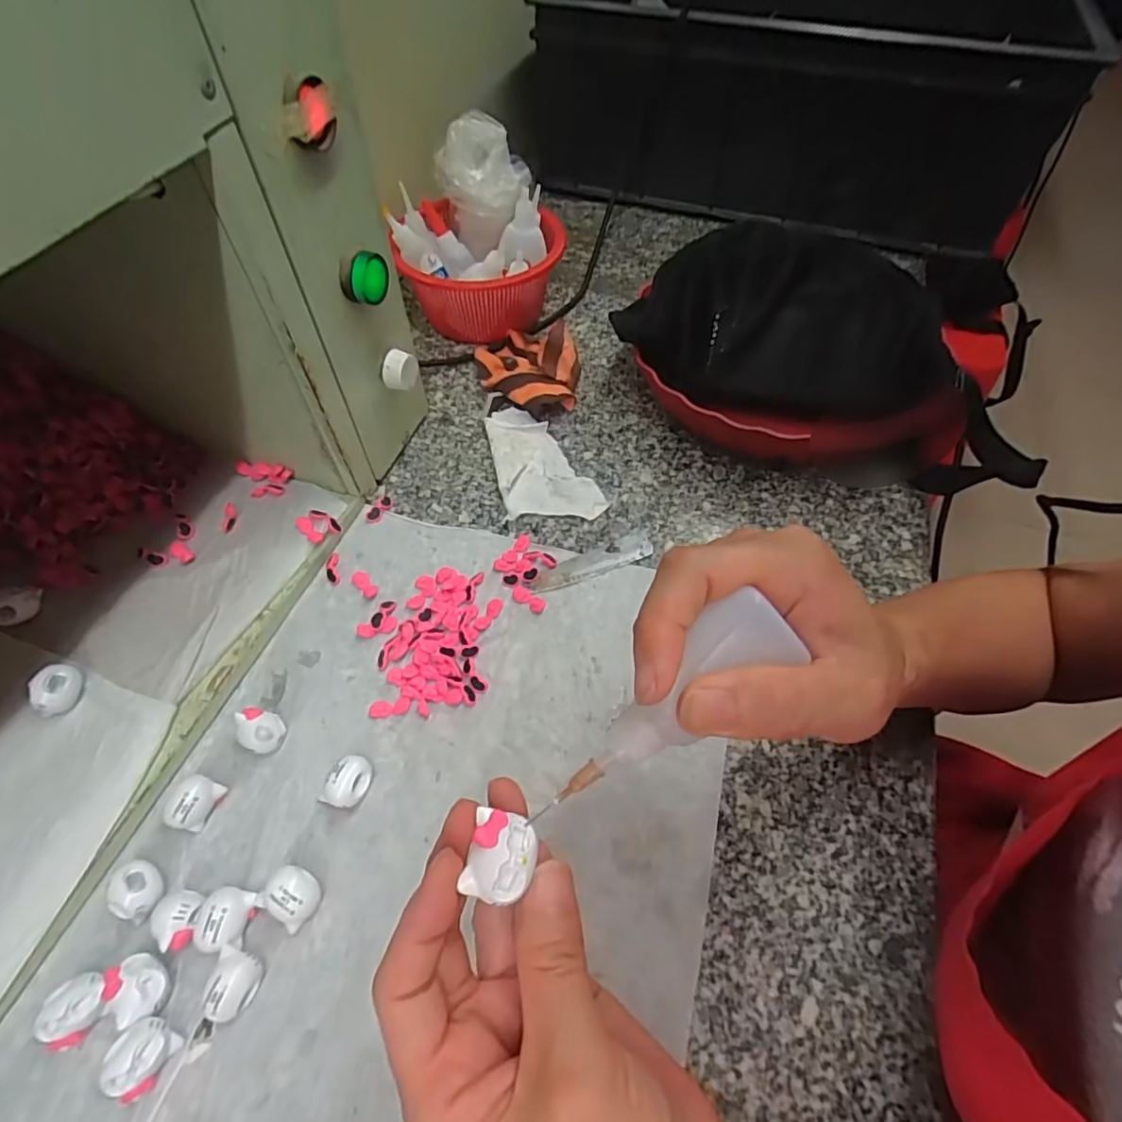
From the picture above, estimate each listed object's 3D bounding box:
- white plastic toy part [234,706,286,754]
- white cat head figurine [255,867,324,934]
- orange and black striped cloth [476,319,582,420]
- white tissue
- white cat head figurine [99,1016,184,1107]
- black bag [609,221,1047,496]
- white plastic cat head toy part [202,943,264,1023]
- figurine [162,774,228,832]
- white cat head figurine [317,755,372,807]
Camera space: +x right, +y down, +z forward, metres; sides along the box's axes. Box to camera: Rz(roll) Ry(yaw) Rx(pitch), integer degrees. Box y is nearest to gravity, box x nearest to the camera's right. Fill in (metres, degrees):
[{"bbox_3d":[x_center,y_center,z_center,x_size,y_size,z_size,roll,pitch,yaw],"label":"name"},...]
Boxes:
[{"bbox_3d":[-0.165,0.092,0.322,0.026,0.018,0.021,31,60,17],"label":"white plastic toy part"},{"bbox_3d":[-0.128,0.159,0.278,0.024,0.018,0.024,1,56,-1],"label":"white cat head figurine"},{"bbox_3d":[-0.027,-0.170,0.490,0.084,0.045,0.109,-10,57,-9],"label":"orange and black striped cloth"},{"bbox_3d":[-0.015,-0.079,0.449,0.072,0.012,0.116,-9,57,-8],"label":"white tissue"},{"bbox_3d":[-0.176,0.208,0.246,0.022,0.020,0.024,1,56,-1],"label":"white cat head figurine"},{"bbox_3d":[0.192,-0.151,0.443,0.281,0.109,0.147,8,56,5],"label":"black bag"},{"bbox_3d":[-0.143,0.187,0.260,0.021,0.020,0.026,6,56,2],"label":"white plastic cat head toy part"},{"bbox_3d":[-0.188,0.125,0.302,0.018,0.021,0.025,19,57,10],"label":"figurine"},{"bbox_3d":[-0.110,0.116,0.307,0.019,0.020,0.025,11,56,5],"label":"white cat head figurine"}]

